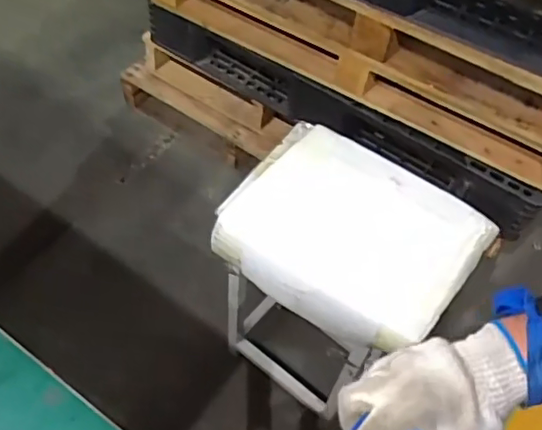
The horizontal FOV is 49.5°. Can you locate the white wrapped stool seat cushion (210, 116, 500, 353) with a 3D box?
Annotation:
[{"bbox_3d":[0.123,0.035,0.906,0.358,0.082,0.278,33,60,17],"label":"white wrapped stool seat cushion"}]

